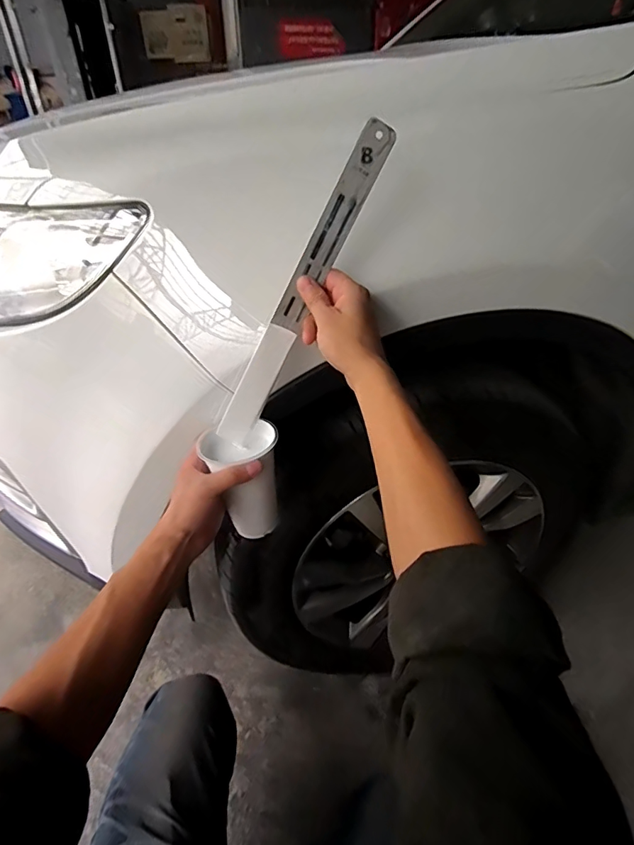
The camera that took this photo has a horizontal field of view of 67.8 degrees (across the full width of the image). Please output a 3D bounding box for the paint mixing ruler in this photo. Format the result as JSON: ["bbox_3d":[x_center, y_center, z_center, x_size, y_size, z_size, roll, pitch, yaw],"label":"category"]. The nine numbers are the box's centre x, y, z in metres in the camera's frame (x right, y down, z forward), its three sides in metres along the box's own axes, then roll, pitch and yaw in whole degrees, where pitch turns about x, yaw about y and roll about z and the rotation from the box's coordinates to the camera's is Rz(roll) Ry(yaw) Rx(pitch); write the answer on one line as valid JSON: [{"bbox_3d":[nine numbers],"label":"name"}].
[{"bbox_3d":[-0.018,-0.124,0.480,0.035,0.341,0.005,26,18,-10],"label":"paint mixing ruler"}]

